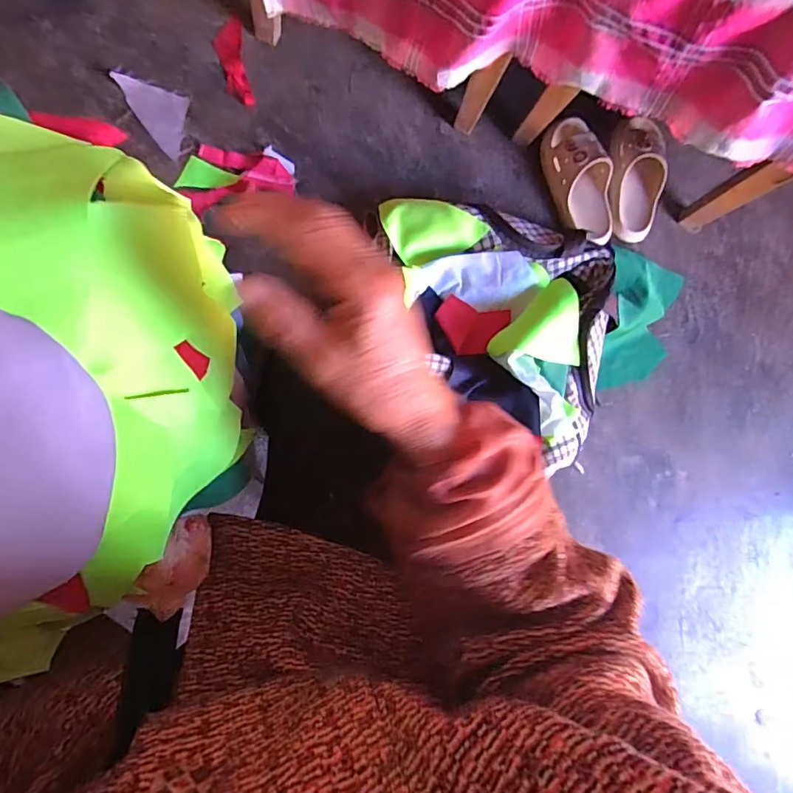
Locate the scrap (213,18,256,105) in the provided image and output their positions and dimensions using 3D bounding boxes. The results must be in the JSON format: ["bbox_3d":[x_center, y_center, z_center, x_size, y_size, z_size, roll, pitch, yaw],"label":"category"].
[{"bbox_3d":[-0.265,-0.542,0.800,0.046,0.011,0.143,-11,88,-10],"label":"scrap"}]

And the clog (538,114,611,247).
[{"bbox_3d":[0.315,-0.372,0.852,0.096,0.065,0.213,-15,89,-10],"label":"clog"}]

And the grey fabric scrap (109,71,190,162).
[{"bbox_3d":[-0.364,-0.448,0.768,0.078,0.013,0.142,-40,93,-9],"label":"grey fabric scrap"}]

